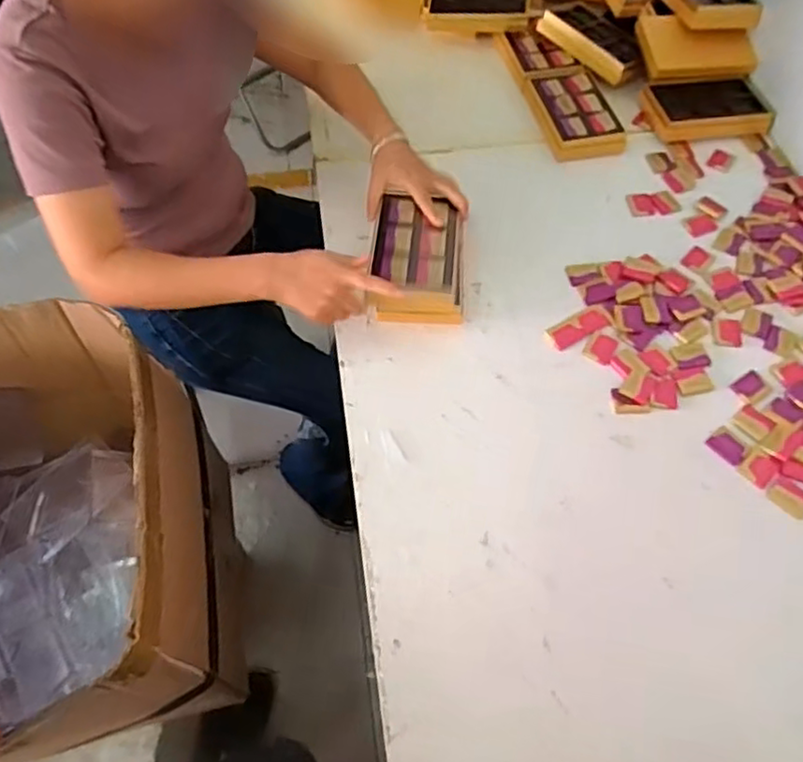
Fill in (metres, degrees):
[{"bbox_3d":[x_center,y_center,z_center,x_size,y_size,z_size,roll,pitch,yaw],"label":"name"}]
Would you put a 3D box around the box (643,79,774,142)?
[{"bbox_3d":[0.478,-0.426,1.032,0.187,0.035,0.104,-7,58,-5],"label":"box"}]

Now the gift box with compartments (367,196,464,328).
[{"bbox_3d":[0.023,-0.145,0.828,0.117,0.074,0.167,3,58,1],"label":"gift box with compartments"}]

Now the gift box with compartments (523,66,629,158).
[{"bbox_3d":[0.261,-0.414,1.010,0.112,0.029,0.189,-6,58,-5],"label":"gift box with compartments"}]

